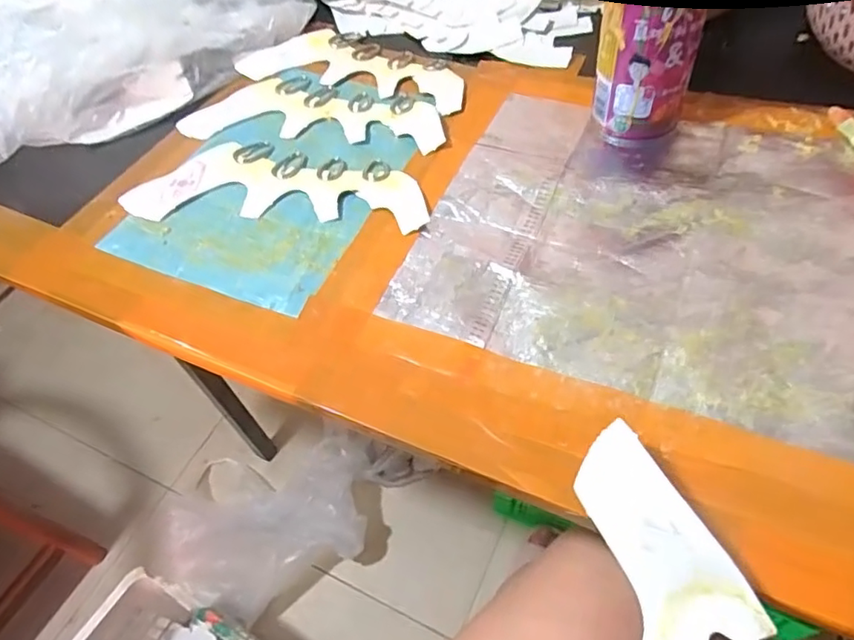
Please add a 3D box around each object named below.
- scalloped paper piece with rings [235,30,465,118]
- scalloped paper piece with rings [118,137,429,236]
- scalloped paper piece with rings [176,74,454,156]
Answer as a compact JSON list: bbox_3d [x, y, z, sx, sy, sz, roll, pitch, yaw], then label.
[{"bbox_3d":[-0.056,-0.226,0.518,0.213,0.005,0.090,21,57,20],"label":"scalloped paper piece with rings"},{"bbox_3d":[-0.107,-0.102,0.433,0.222,0.007,0.083,5,54,11],"label":"scalloped paper piece with rings"},{"bbox_3d":[-0.089,-0.172,0.484,0.219,0.008,0.081,9,54,13],"label":"scalloped paper piece with rings"}]

